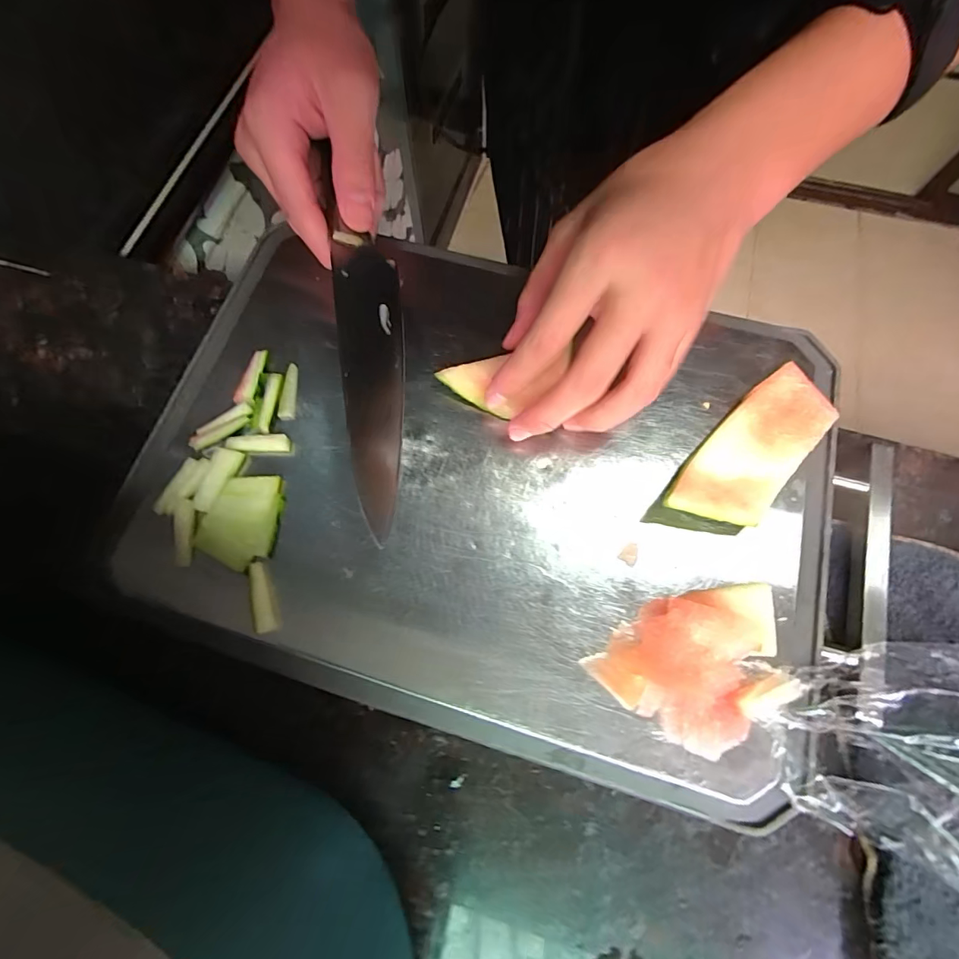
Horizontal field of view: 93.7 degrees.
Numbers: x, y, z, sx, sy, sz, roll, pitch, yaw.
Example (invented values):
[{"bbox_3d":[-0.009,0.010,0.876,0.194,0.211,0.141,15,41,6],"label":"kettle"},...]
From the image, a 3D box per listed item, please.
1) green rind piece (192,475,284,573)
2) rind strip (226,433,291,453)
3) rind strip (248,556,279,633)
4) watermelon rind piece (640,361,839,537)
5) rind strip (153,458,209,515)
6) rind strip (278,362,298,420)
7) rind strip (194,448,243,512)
[{"bbox_3d":[-0.128,0.021,0.243,0.041,0.005,0.049,12,72,2],"label":"green rind piece"},{"bbox_3d":[-0.125,-0.021,0.254,0.034,0.004,0.011,-4,72,-3],"label":"rind strip"},{"bbox_3d":[-0.111,0.059,0.229,0.011,0.004,0.038,-18,73,-8],"label":"rind strip"},{"bbox_3d":[0.141,-0.009,0.241,0.044,0.030,0.105,43,75,11],"label":"watermelon rind piece"},{"bbox_3d":[-0.162,0.004,0.245,0.014,0.005,0.035,24,73,6],"label":"rind strip"},{"bbox_3d":[-0.112,-0.053,0.266,0.008,0.004,0.036,3,72,-1],"label":"rind strip"},{"bbox_3d":[-0.146,0.000,0.248,0.013,0.005,0.036,22,72,5],"label":"rind strip"}]

